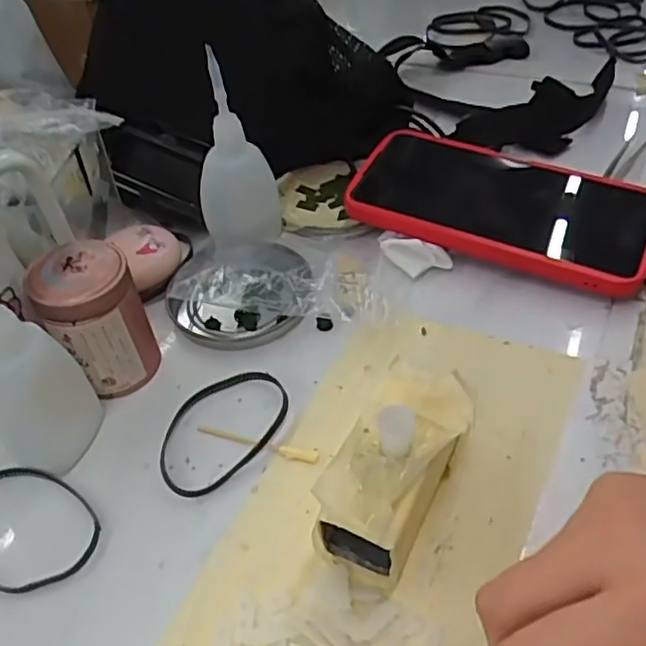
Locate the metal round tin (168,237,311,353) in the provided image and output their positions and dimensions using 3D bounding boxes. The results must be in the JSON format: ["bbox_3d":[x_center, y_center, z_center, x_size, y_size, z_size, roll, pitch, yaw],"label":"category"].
[{"bbox_3d":[-0.047,-0.022,0.361,0.076,0.020,0.073,-2,45,2],"label":"metal round tin"}]

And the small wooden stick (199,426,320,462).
[{"bbox_3d":[-0.031,0.054,0.299,0.059,0.004,0.006,11,47,15],"label":"small wooden stick"}]

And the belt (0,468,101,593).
[{"bbox_3d":[-0.126,0.084,0.277,0.067,0.004,0.049,31,55,30],"label":"belt"}]

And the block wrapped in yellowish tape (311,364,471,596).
[{"bbox_3d":[0.028,0.057,0.264,0.042,0.039,0.084,21,50,23],"label":"block wrapped in yellowish tape"}]

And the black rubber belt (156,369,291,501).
[{"bbox_3d":[-0.048,0.046,0.306,0.071,0.007,0.048,-37,53,-28],"label":"black rubber belt"}]

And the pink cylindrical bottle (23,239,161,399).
[{"bbox_3d":[-0.108,-0.001,0.317,0.044,0.066,0.040,-2,45,2],"label":"pink cylindrical bottle"}]

